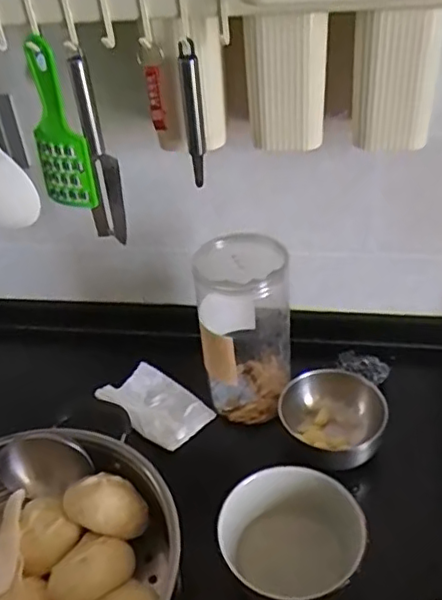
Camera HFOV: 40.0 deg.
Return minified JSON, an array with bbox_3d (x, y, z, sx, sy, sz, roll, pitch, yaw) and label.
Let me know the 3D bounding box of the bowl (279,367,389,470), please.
[{"bbox_3d":[0.118,0.120,0.641,0.095,0.065,0.108,-14,37,-11],"label":"bowl"}]

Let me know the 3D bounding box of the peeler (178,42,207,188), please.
[{"bbox_3d":[-0.025,-0.173,0.575,0.017,0.136,0.031,-6,37,-1],"label":"peeler"}]

